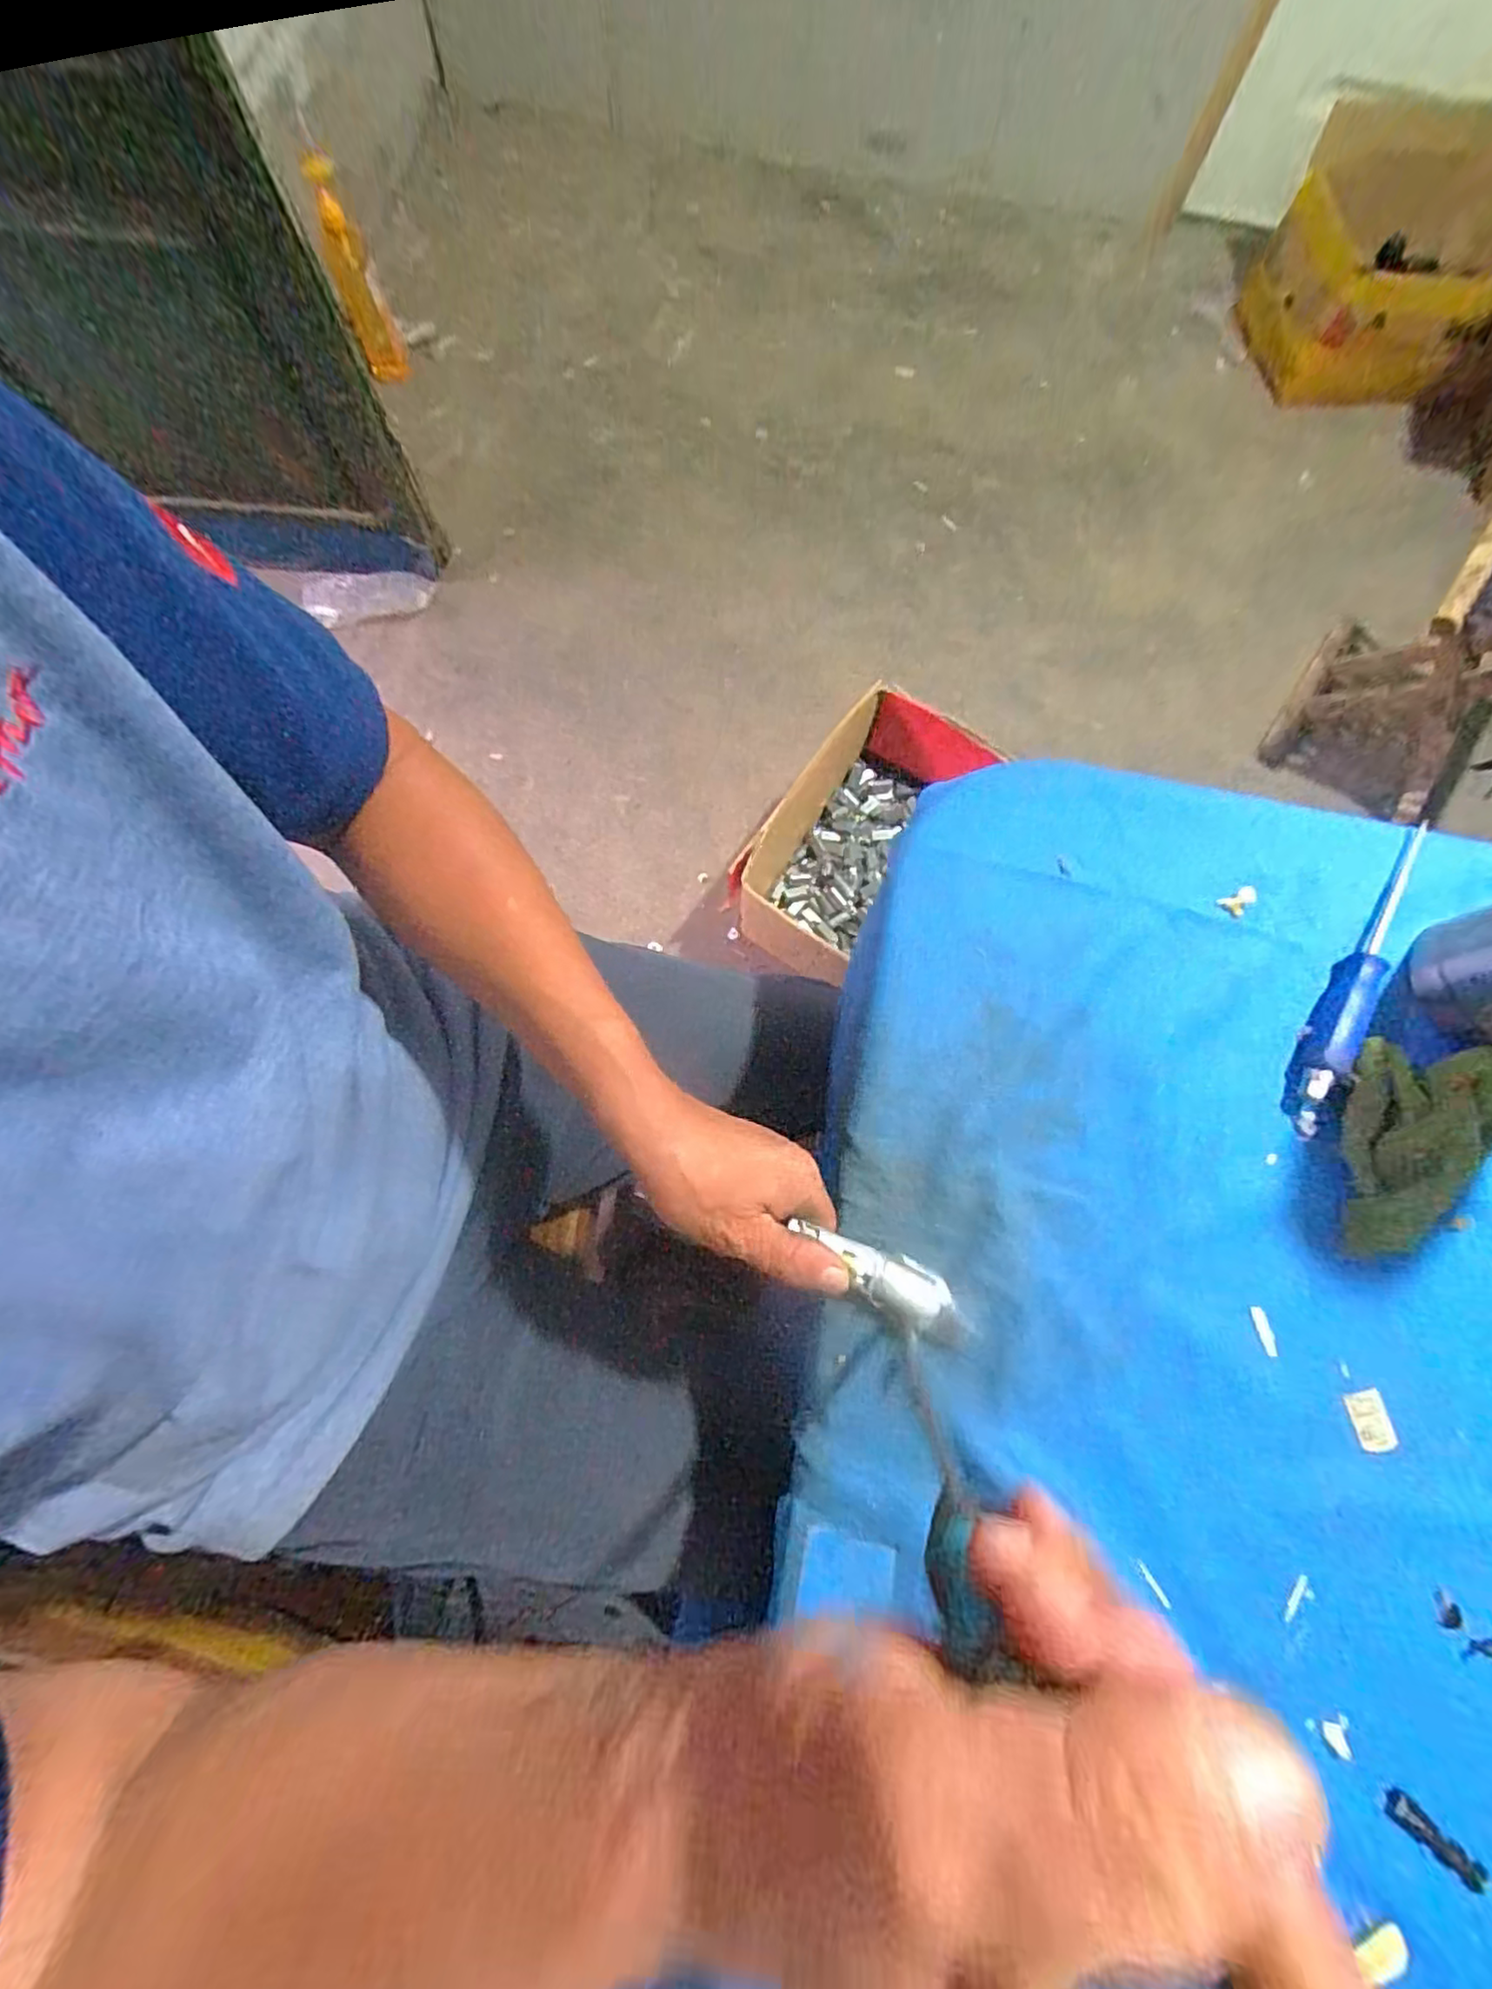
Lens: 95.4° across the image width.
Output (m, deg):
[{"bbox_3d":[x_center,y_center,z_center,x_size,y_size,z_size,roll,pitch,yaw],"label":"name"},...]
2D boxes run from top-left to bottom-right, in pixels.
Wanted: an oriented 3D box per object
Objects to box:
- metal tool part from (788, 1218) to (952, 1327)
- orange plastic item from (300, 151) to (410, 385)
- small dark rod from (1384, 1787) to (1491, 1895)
[{"bbox_3d":[0.058,0.132,0.327,0.079,0.014,0.026,29,76,4],"label":"metal tool part"},{"bbox_3d":[-0.656,-1.198,1.138,0.069,0.269,0.069,-28,77,-8],"label":"orange plastic item"},{"bbox_3d":[0.293,0.360,0.288,0.045,0.004,0.012,40,78,9],"label":"small dark rod"}]

